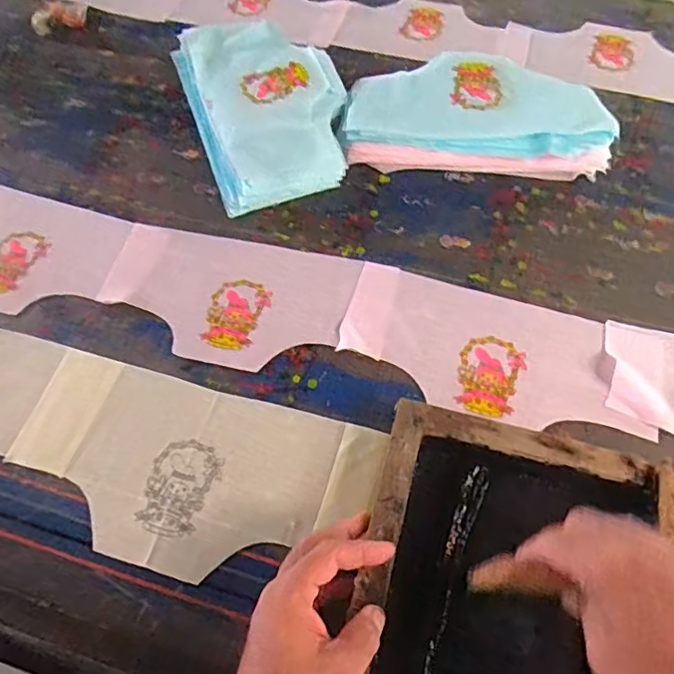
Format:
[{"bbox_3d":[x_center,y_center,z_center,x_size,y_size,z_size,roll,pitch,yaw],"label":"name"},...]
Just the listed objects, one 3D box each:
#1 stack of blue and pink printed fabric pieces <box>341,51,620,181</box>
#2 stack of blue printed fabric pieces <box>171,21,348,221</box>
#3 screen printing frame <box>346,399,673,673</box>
[{"bbox_3d":[0.169,-0.280,0.714,0.321,0.053,0.178,3,60,3],"label":"stack of blue and pink printed fabric pieces"},{"bbox_3d":[-0.091,-0.302,0.737,0.188,0.050,0.306,-18,61,-8],"label":"stack of blue printed fabric pieces"},{"bbox_3d":[0.134,0.200,0.430,0.234,0.063,0.259,13,61,9],"label":"screen printing frame"}]

